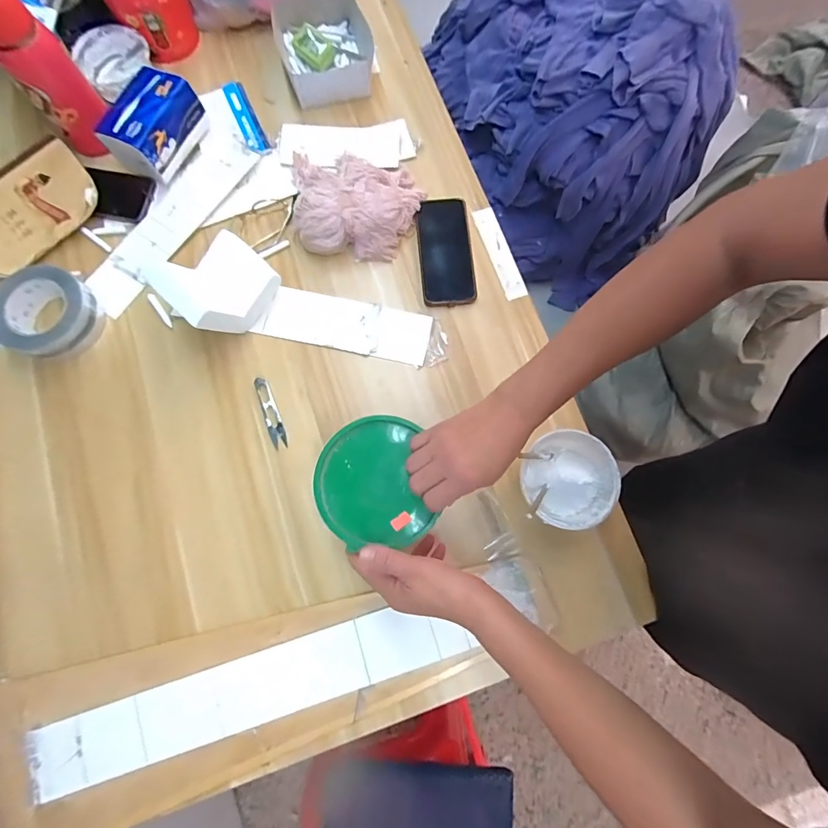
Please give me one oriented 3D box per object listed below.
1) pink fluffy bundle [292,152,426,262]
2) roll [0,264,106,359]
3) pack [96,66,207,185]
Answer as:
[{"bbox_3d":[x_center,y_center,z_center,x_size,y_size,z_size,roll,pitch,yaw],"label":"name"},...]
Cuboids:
[{"bbox_3d":[-0.087,-0.319,0.608,0.196,0.055,0.174,1,77,-1],"label":"pink fluffy bundle"},{"bbox_3d":[-0.499,-0.137,0.572,0.120,0.044,0.118,0,77,-1],"label":"roll"},{"bbox_3d":[-0.384,-0.426,0.623,0.090,0.075,0.129,27,78,5],"label":"pack"}]

